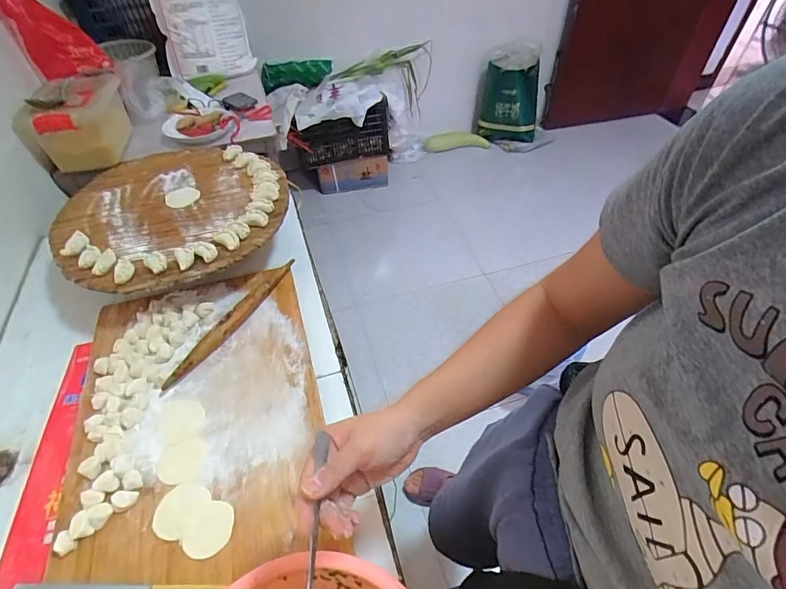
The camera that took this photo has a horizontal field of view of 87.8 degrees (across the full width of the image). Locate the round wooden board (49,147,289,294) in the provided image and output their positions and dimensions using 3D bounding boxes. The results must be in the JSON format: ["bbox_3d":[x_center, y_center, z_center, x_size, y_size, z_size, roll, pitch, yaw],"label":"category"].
[{"bbox_3d":[-0.466,-0.201,0.871,0.449,0.041,0.483,-1,48,1],"label":"round wooden board"}]

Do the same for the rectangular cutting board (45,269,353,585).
[{"bbox_3d":[-0.312,0.167,0.665,0.358,0.024,0.549,-13,48,-13],"label":"rectangular cutting board"}]

